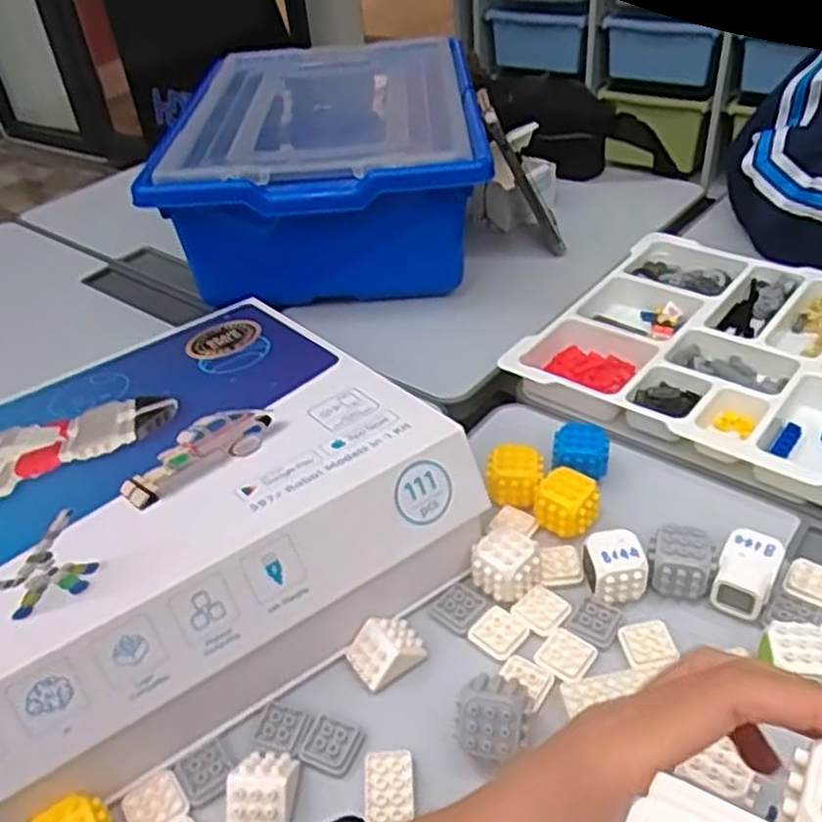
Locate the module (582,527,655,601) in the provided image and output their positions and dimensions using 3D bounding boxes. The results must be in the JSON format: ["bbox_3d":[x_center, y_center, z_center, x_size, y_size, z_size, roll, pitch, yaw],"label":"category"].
[{"bbox_3d":[0.120,0.090,0.456,0.037,0.026,0.032,-3,39,6],"label":"module"}]

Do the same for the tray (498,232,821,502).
[{"bbox_3d":[0.295,-0.031,0.587,0.377,0.034,0.265,23,48,33],"label":"tray"}]

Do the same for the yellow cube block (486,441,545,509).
[{"bbox_3d":[0.068,0.041,0.516,0.035,0.031,0.028,1,39,10],"label":"yellow cube block"}]

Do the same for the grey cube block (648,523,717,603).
[{"bbox_3d":[0.156,0.088,0.456,0.035,0.028,0.031,7,41,18],"label":"grey cube block"}]

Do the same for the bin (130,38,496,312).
[{"bbox_3d":[-0.080,-0.260,0.816,0.286,0.131,0.387,-5,39,3],"label":"bin"}]

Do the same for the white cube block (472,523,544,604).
[{"bbox_3d":[0.056,0.089,0.463,0.033,0.026,0.033,28,50,36],"label":"white cube block"}]

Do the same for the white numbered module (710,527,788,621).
[{"bbox_3d":[0.190,0.093,0.445,0.029,0.031,0.040,19,46,29],"label":"white numbered module"}]

